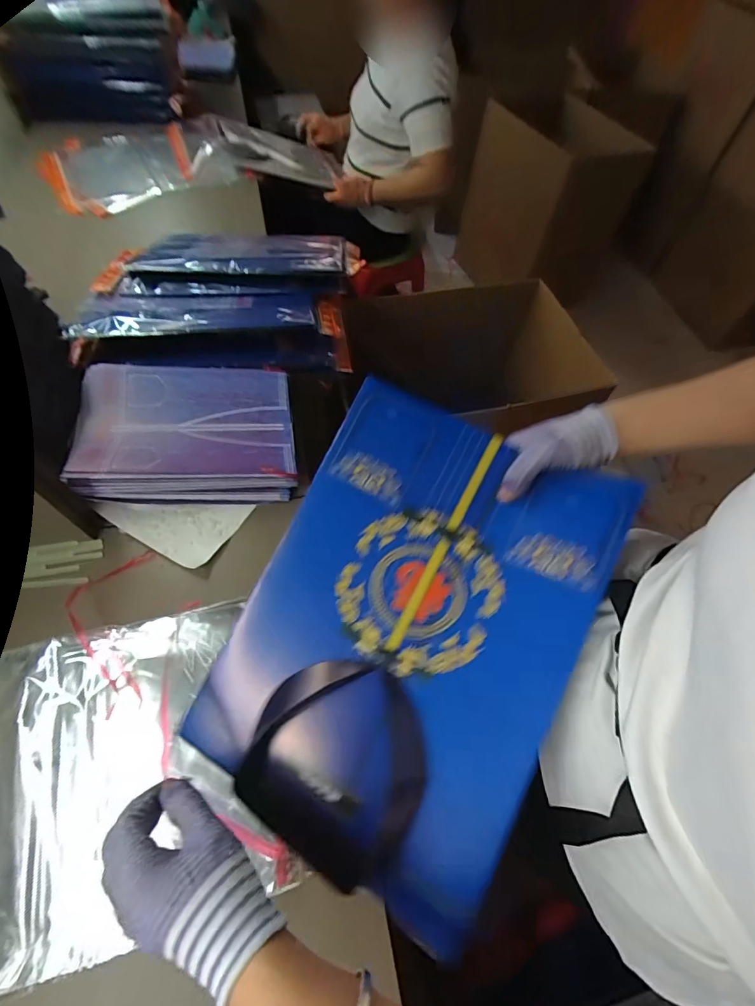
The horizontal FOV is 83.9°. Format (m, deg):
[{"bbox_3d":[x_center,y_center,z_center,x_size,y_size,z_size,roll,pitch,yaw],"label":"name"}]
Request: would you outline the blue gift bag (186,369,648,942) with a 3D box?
[{"bbox_3d":[0.024,0.103,0.372,0.271,0.035,0.377,27,82,16],"label":"blue gift bag"}]

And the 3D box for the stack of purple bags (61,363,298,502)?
[{"bbox_3d":[-0.274,-0.114,0.622,0.296,0.068,0.243,-8,61,-8],"label":"stack of purple bags"}]

